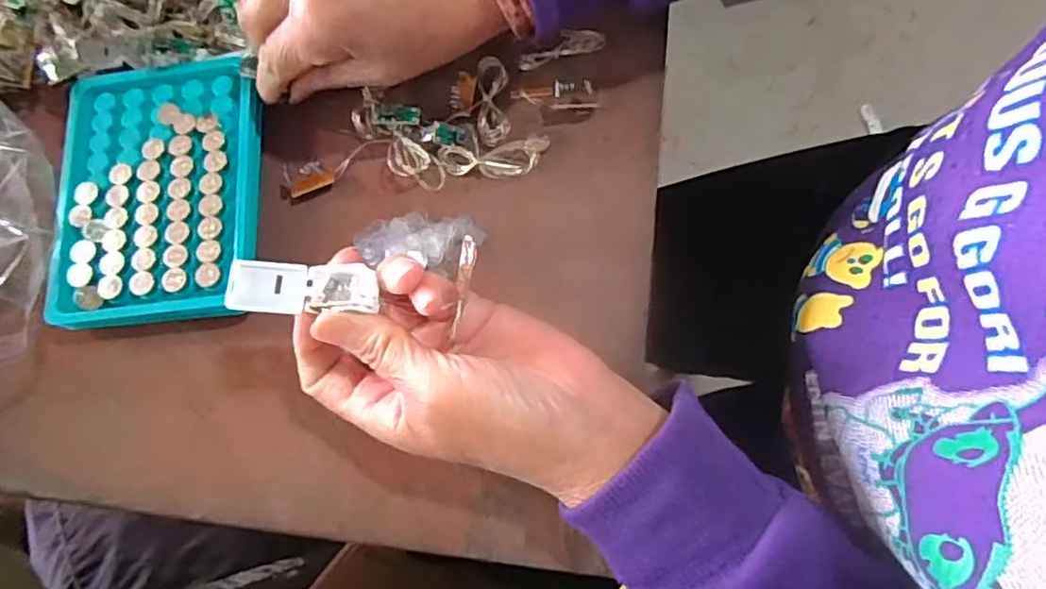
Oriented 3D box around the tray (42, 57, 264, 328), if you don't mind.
[{"bbox_3d":[-0.182,-0.052,0.315,0.098,0.015,0.135,-5,74,0],"label":"tray"}]

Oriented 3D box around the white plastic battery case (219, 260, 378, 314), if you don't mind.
[{"bbox_3d":[-0.084,-0.003,0.244,0.054,0.012,0.020,2,74,-1],"label":"white plastic battery case"}]

